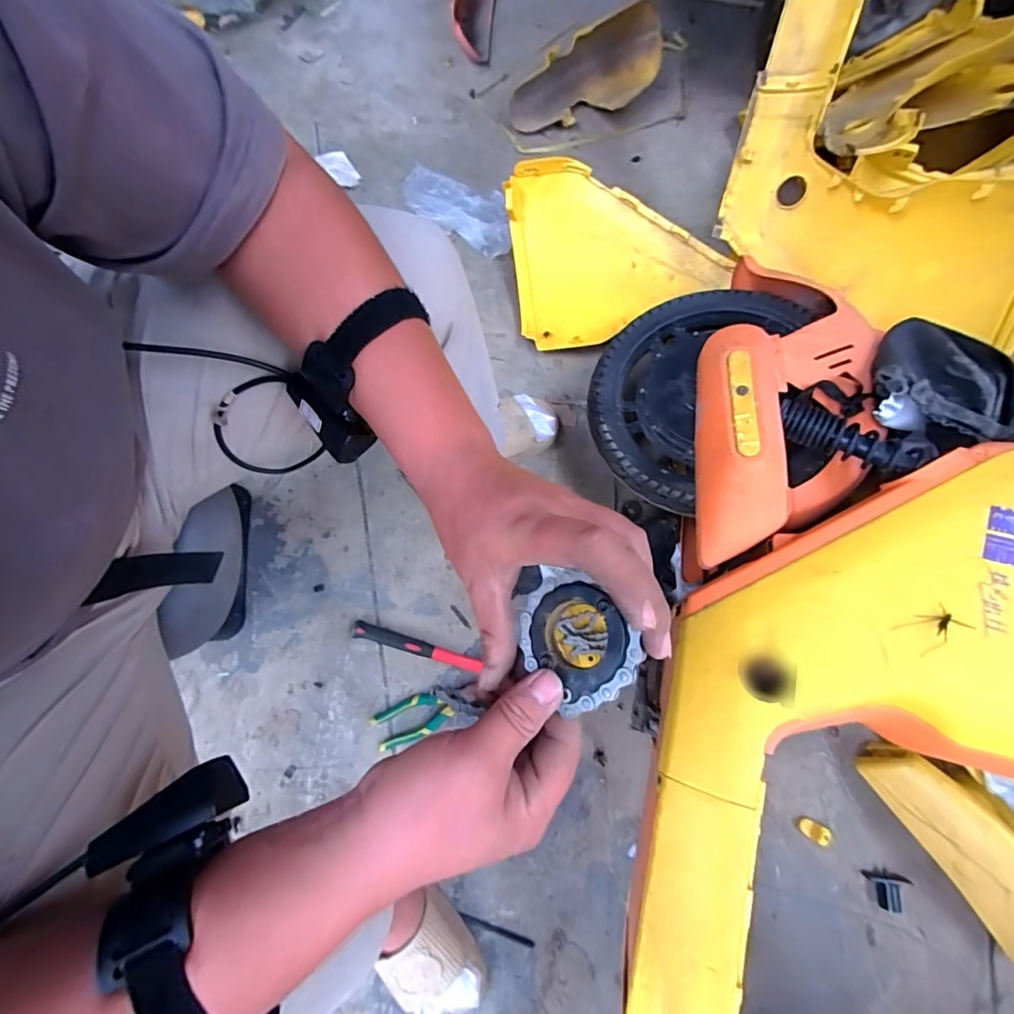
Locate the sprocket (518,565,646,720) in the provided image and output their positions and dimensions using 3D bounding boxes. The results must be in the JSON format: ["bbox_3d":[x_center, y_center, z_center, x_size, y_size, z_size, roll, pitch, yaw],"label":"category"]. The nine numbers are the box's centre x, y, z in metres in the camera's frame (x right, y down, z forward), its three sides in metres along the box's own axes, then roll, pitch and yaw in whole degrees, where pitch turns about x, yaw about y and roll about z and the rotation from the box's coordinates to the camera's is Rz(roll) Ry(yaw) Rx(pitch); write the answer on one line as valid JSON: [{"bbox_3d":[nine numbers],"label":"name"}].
[{"bbox_3d":[0.036,0.072,0.258,0.058,0.009,0.070,-50,59,11],"label":"sprocket"}]

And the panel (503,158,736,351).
[{"bbox_3d":[0.155,-0.443,0.896,0.434,0.061,0.305,34,109,5],"label":"panel"}]

